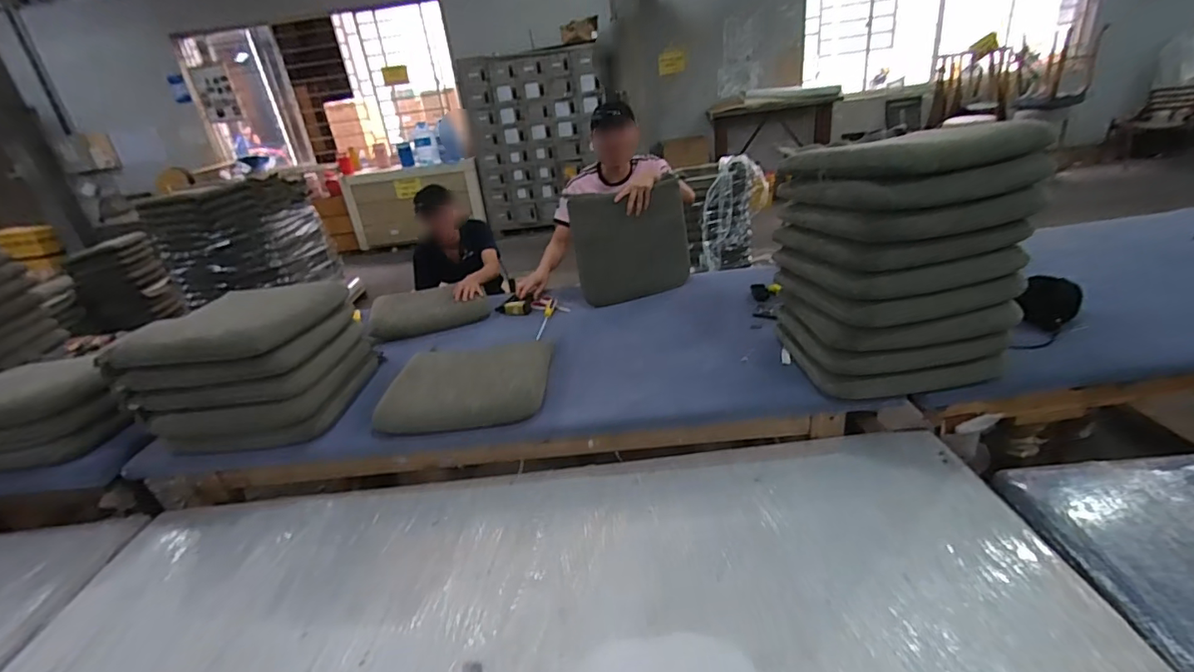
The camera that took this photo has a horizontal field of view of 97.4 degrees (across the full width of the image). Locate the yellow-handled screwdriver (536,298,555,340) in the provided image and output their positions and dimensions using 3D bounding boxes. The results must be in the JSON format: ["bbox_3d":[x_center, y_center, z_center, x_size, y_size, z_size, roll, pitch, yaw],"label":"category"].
[{"bbox_3d":[-0.188,-0.064,1.874,0.028,0.030,0.269,0,29,12],"label":"yellow-handled screwdriver"}]

